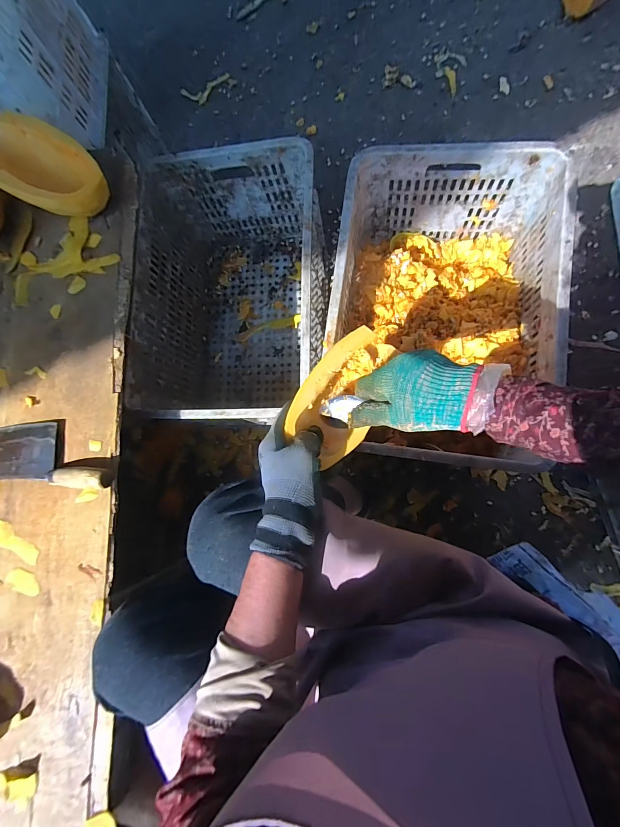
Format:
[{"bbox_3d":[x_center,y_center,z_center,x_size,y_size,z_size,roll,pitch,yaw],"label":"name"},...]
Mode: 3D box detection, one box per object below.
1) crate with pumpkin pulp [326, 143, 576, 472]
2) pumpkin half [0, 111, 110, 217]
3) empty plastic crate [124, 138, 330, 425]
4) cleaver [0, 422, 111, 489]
[{"bbox_3d":[0.228,-0.187,0.647,0.349,0.250,0.482,6,83,10],"label":"crate with pumpkin pulp"},{"bbox_3d":[-0.403,-0.365,0.528,0.210,0.092,0.113,30,87,12],"label":"pumpkin half"},{"bbox_3d":[-0.142,-0.228,0.741,0.334,0.269,0.502,-1,83,9],"label":"empty plastic crate"},{"bbox_3d":[-0.402,0.059,0.503,0.243,0.033,0.090,1,82,9],"label":"cleaver"}]

